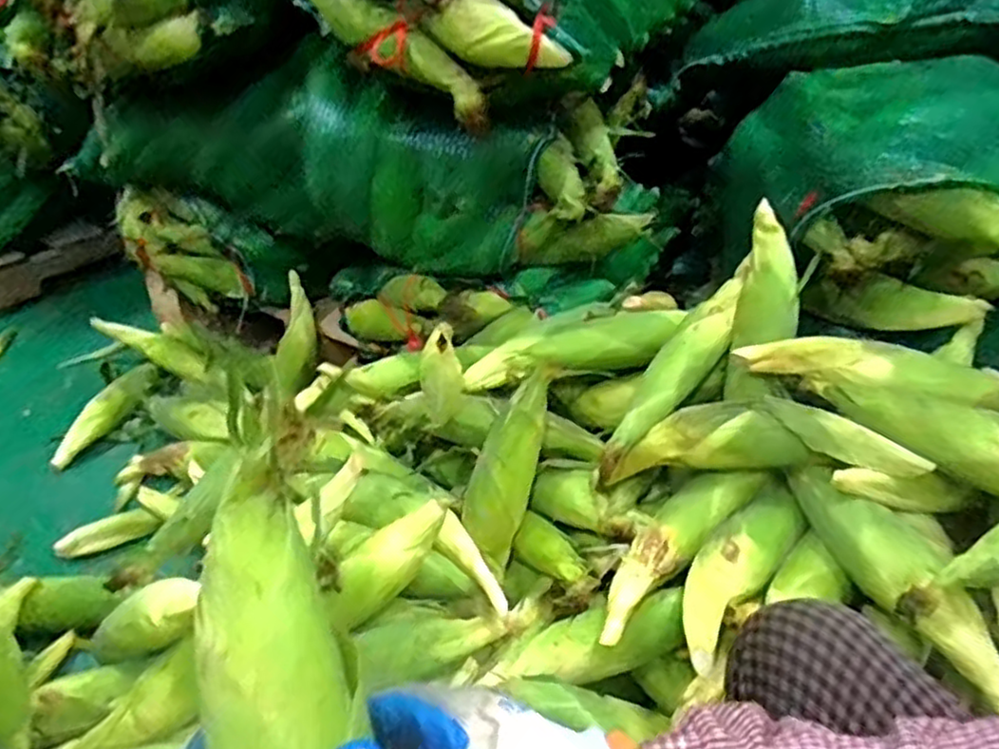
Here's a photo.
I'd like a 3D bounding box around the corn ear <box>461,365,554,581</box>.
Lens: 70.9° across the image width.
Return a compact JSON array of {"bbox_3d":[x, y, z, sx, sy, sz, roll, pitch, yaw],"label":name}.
[{"bbox_3d":[0.008,0.121,0.878,0.070,0.275,0.055,19,10,25],"label":"corn ear"}]

